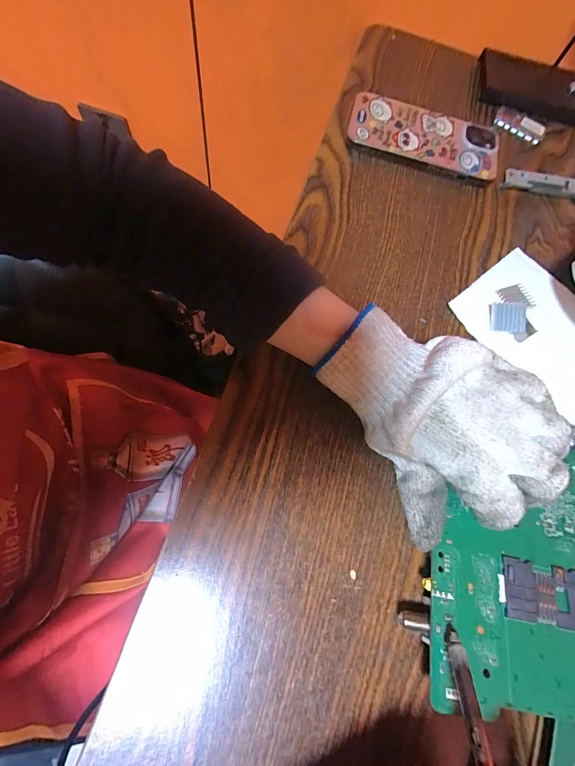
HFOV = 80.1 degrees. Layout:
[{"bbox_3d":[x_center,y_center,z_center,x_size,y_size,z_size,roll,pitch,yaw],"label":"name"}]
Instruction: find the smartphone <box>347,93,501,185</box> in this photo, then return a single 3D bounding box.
[{"bbox_3d":[0.121,-0.215,0.300,0.133,0.007,0.058,13,80,-5],"label":"smartphone"}]

